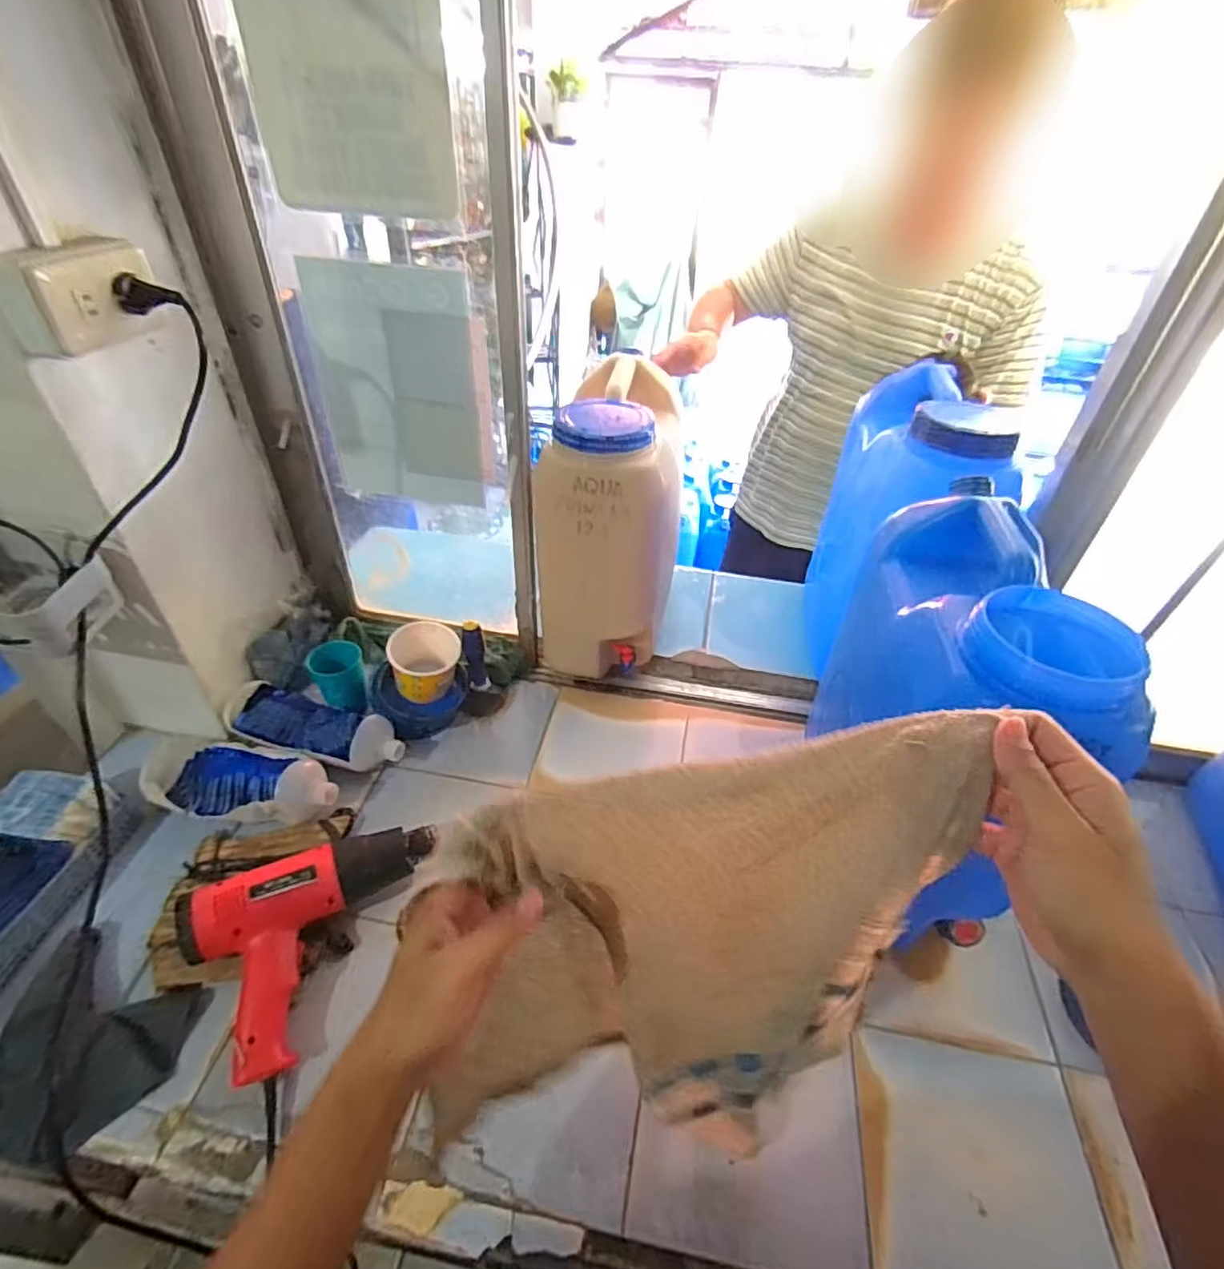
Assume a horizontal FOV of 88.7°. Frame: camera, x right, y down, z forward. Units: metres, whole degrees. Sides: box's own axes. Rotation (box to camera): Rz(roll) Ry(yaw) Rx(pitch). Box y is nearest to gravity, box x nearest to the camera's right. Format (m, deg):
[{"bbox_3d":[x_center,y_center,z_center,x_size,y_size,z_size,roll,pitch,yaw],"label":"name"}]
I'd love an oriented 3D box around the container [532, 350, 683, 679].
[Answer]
[{"bbox_3d":[0.003,-0.171,0.935,0.191,0.383,0.286,7,41,4],"label":"container"}]

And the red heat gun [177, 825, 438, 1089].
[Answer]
[{"bbox_3d":[-0.285,0.306,0.638,0.238,0.091,0.175,-20,46,-25],"label":"red heat gun"}]

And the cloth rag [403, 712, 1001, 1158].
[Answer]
[{"bbox_3d":[0.041,0.220,0.423,0.306,0.361,0.119,1,41,-3],"label":"cloth rag"}]

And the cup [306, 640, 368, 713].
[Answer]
[{"bbox_3d":[-0.393,0.059,0.903,0.067,0.079,0.066,2,41,-2],"label":"cup"}]

